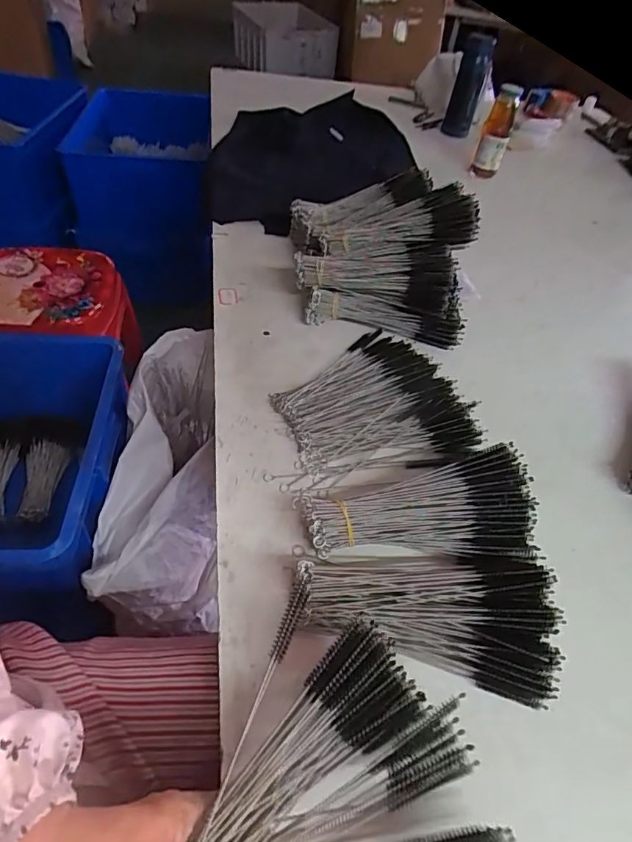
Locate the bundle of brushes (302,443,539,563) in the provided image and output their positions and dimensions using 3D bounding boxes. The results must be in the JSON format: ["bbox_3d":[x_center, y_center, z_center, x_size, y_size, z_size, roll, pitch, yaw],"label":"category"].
[{"bbox_3d":[0.092,0.085,0.431,0.197,0.068,0.085,-7,49,-13],"label":"bundle of brushes"}]

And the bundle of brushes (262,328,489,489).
[{"bbox_3d":[0.051,-0.028,0.559,0.219,0.024,0.200,-8,49,-14],"label":"bundle of brushes"}]

